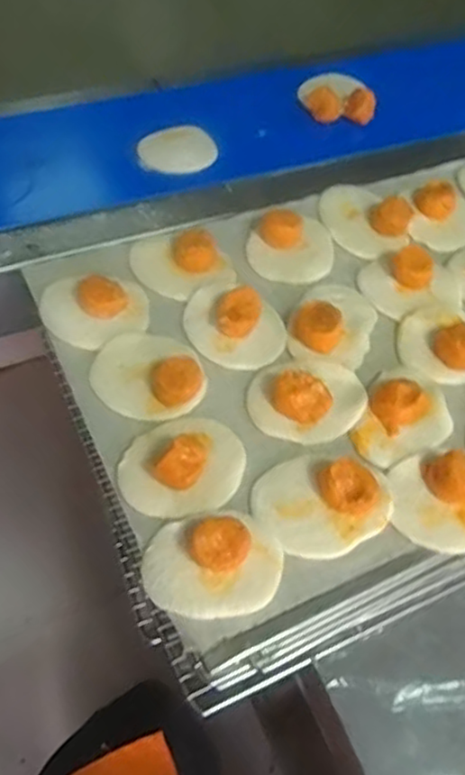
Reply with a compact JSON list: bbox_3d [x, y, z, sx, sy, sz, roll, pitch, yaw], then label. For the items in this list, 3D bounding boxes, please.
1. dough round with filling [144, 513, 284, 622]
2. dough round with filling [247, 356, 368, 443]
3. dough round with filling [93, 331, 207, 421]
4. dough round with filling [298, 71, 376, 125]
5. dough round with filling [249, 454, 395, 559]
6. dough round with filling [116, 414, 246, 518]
[{"bbox_3d":[-0.013,0.125,0.495,0.099,0.030,0.076,-9,58,-14],"label":"dough round with filling"},{"bbox_3d":[0.065,0.002,0.589,0.098,0.032,0.082,-7,58,-13],"label":"dough round with filling"},{"bbox_3d":[-0.074,-0.015,0.588,0.087,0.022,0.093,4,56,-6],"label":"dough round with filling"},{"bbox_3d":[0.138,-0.387,0.906,0.094,0.026,0.091,5,56,-5],"label":"dough round with filling"},{"bbox_3d":[0.072,0.086,0.533,0.107,0.026,0.078,-2,57,-9],"label":"dough round with filling"},{"bbox_3d":[-0.038,0.053,0.536,0.102,0.030,0.087,-8,58,-13],"label":"dough round with filling"}]

